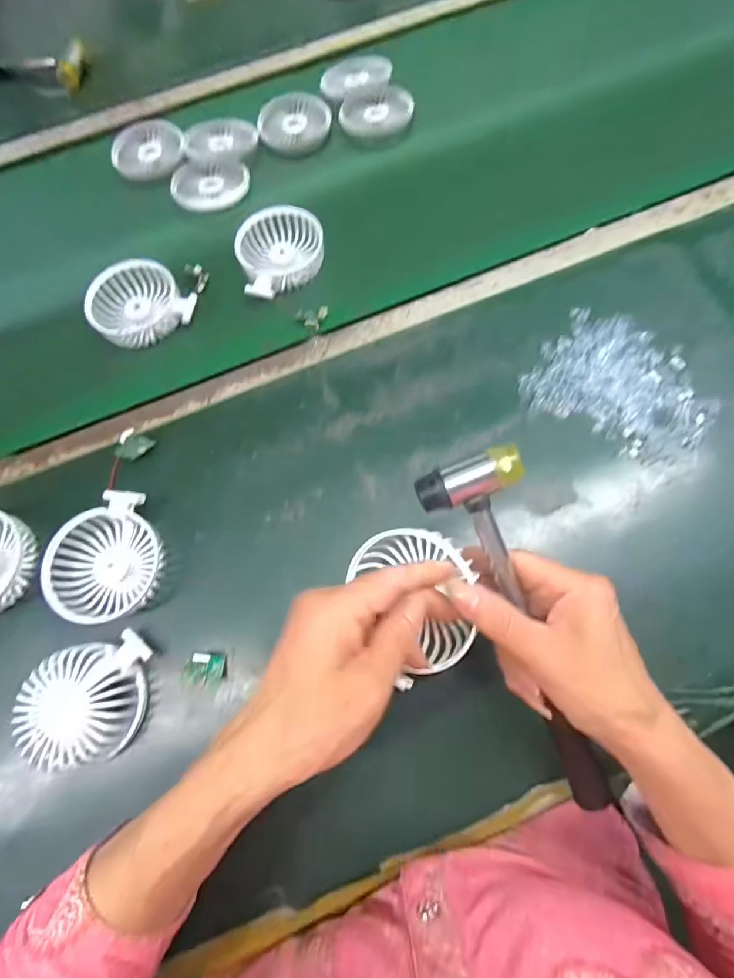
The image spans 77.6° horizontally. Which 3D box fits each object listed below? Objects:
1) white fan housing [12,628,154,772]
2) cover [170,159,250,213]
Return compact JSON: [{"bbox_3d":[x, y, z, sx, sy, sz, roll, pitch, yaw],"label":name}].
[{"bbox_3d":[-0.212,0.160,0.343,0.087,0.033,0.083,-13,71,-2],"label":"white fan housing"},{"bbox_3d":[-0.181,-0.352,0.529,0.083,0.014,0.068,0,72,3],"label":"cover"}]

